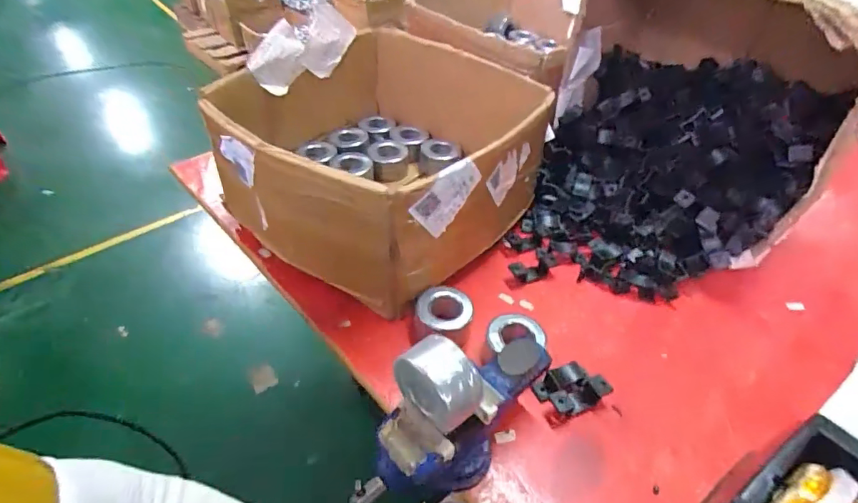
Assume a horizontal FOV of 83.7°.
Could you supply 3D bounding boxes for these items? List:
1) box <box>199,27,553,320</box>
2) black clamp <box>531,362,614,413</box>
[{"bbox_3d":[-0.058,-0.146,0.633,0.368,0.145,0.369,31,50,26],"label":"box"},{"bbox_3d":[0.140,0.133,0.471,0.063,0.023,0.046,-14,46,-17],"label":"black clamp"}]

